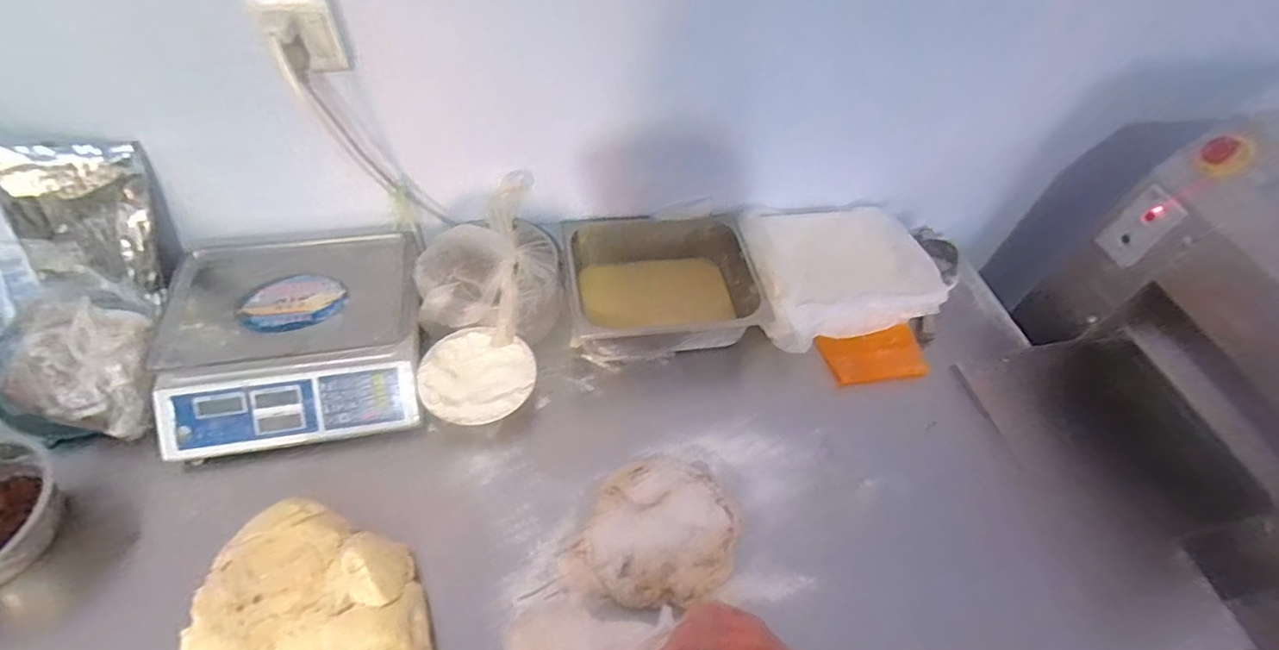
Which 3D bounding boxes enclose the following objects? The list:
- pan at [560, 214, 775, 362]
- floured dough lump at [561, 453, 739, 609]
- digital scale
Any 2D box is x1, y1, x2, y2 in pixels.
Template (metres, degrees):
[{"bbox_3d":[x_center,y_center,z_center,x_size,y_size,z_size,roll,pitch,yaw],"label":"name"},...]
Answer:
[{"bbox_3d":[0.037,-0.072,0.989,0.319,0.127,0.245,-6,53,-9],"label":"pan"},{"bbox_3d":[0.031,0.268,0.745,0.203,0.049,0.209,3,52,-3],"label":"floured dough lump"},{"bbox_3d":[-0.514,0.016,0.847,0.340,0.102,0.312,-8,54,-11],"label":"digital scale"}]

